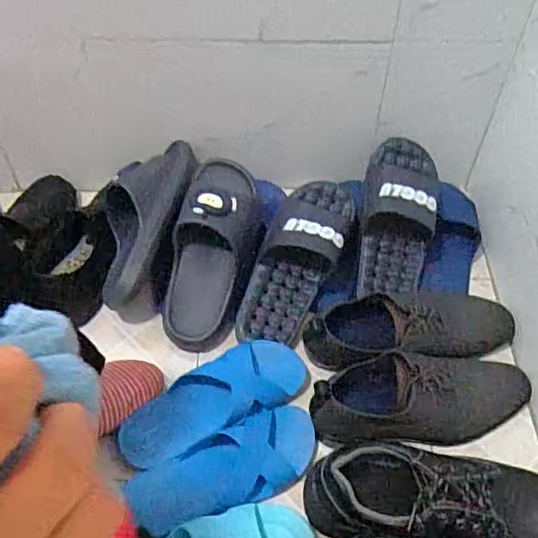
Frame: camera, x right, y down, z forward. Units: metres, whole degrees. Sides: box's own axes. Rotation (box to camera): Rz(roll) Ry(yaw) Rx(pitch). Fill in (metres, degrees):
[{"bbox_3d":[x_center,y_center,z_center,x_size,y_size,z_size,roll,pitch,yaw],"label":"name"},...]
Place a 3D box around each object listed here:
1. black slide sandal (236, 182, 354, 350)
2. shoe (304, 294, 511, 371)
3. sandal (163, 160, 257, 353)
[{"bbox_3d":[0.036,-0.016,0.805,0.114,0.067,0.265,22,76,16],"label":"black slide sandal"},{"bbox_3d":[0.191,0.080,0.736,0.284,0.084,0.088,-14,54,-10],"label":"shoe"},{"bbox_3d":[-0.083,-0.027,0.804,0.108,0.083,0.277,10,81,7],"label":"sandal"}]

